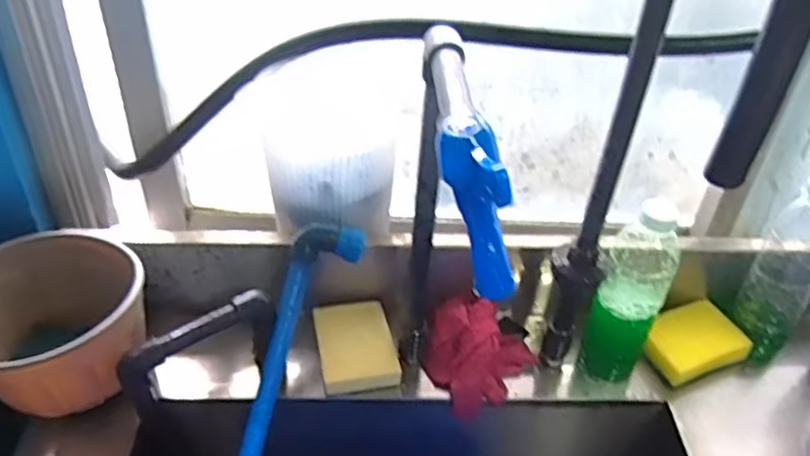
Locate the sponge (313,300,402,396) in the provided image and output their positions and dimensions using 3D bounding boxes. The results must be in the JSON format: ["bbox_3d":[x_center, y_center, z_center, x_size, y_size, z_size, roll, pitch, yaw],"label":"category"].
[{"bbox_3d":[-0.051,0.119,0.701,0.075,0.027,0.098,-7,40,-13],"label":"sponge"}]

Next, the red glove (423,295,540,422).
[{"bbox_3d":[0.072,0.131,0.699,0.092,0.085,0.099,2,39,-1],"label":"red glove"}]

